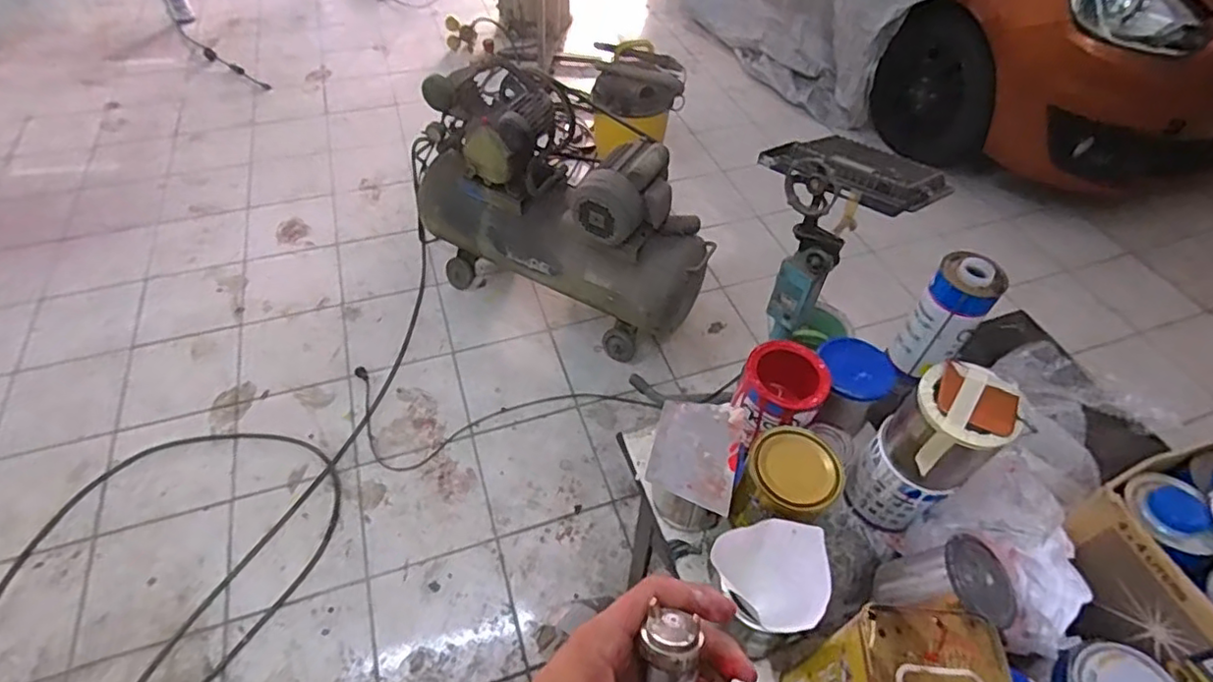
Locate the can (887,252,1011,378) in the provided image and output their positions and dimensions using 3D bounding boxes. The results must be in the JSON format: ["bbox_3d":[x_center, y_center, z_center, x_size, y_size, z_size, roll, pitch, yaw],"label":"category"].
[{"bbox_3d":[0.480,-0.031,0.859,0.086,0.180,0.072,33,57,23],"label":"can"}]

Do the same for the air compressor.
[{"bbox_3d":[-0.152,-0.362,1.788,0.973,0.689,0.319,31,56,22],"label":"air compressor"}]

